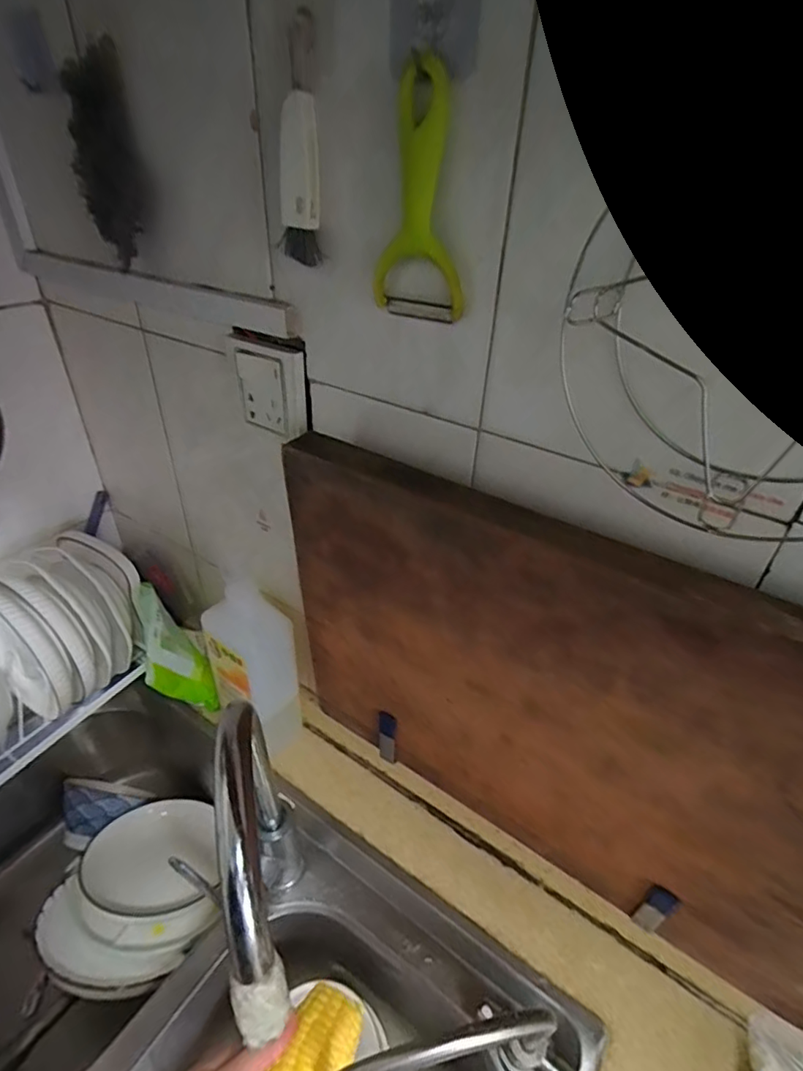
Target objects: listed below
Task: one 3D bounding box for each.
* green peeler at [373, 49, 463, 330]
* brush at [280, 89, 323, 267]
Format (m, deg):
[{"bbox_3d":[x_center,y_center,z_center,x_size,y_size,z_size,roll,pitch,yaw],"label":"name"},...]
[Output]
[{"bbox_3d":[0.007,-0.204,0.336,0.064,0.134,0.016,21,42,32],"label":"green peeler"},{"bbox_3d":[-0.069,-0.240,0.369,0.026,0.095,0.012,-7,37,-13],"label":"brush"}]

